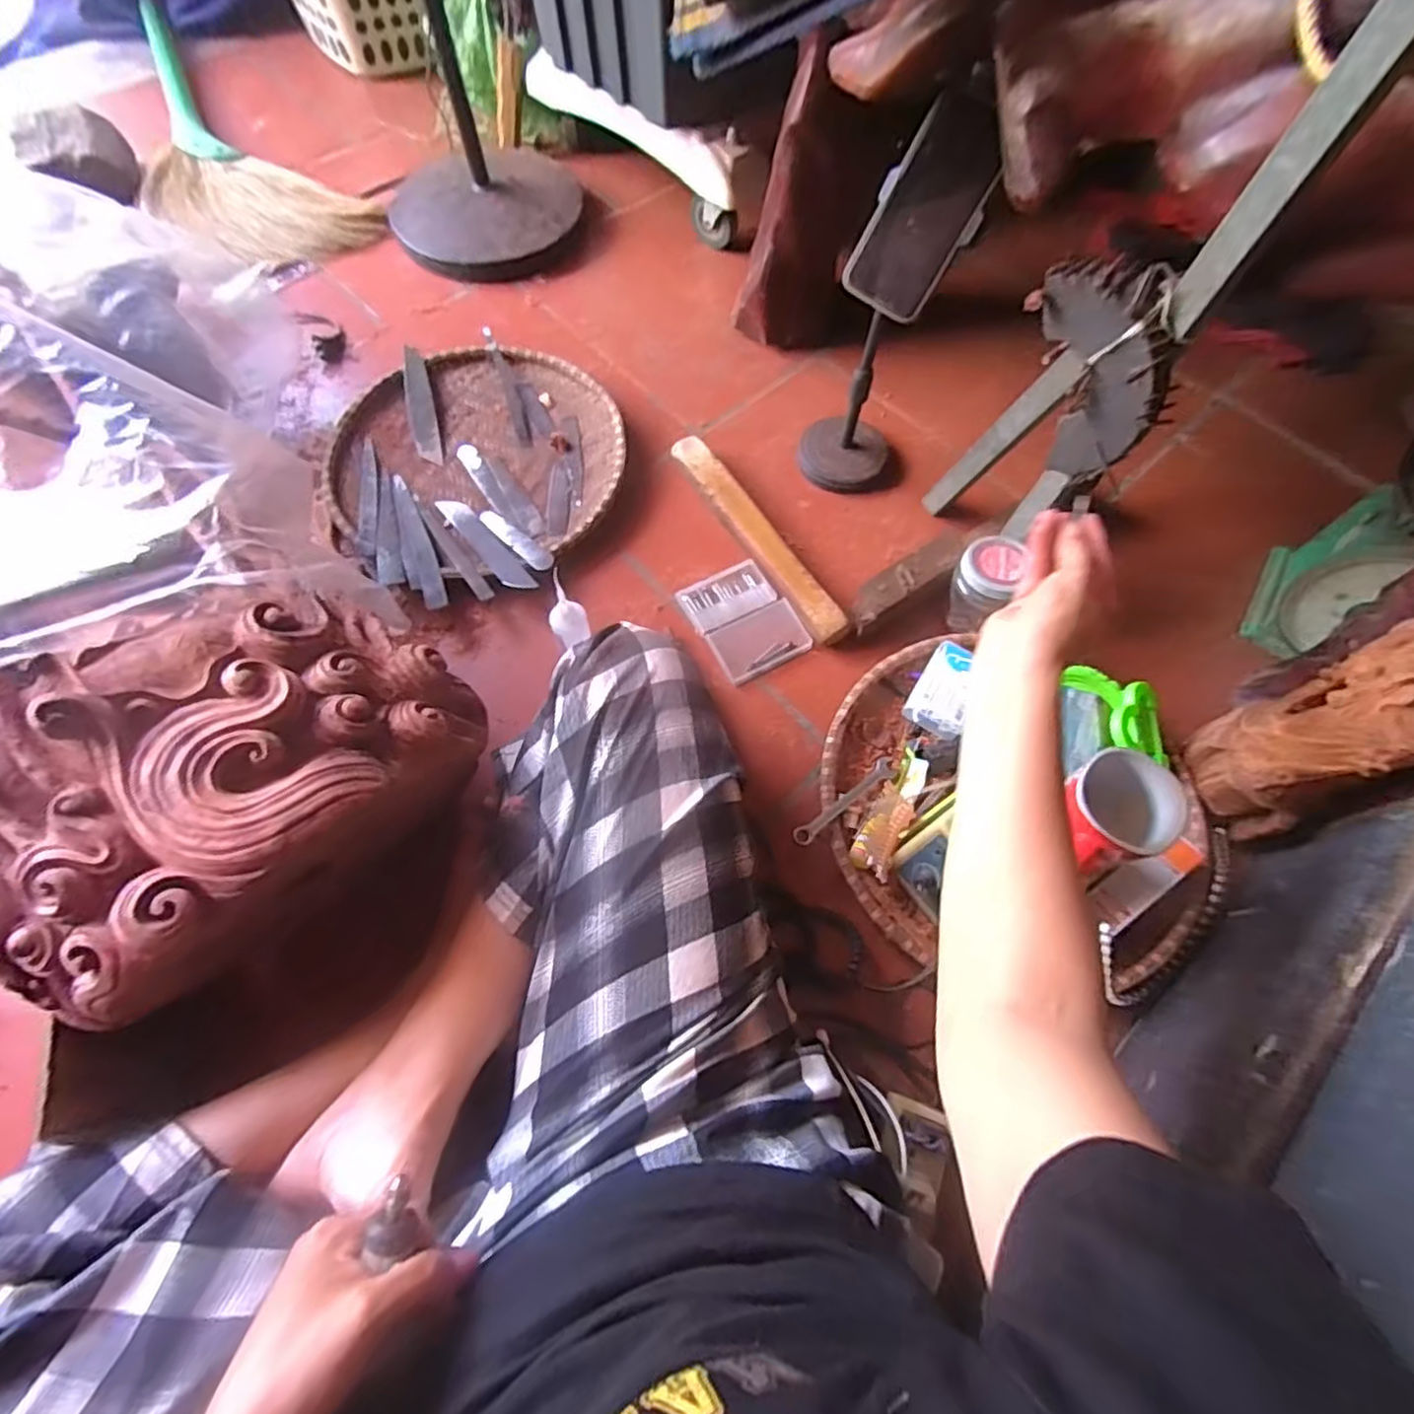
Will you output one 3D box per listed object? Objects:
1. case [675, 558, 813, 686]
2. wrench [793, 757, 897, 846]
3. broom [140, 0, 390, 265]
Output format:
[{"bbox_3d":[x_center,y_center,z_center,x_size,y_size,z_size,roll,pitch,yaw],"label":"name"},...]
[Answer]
[{"bbox_3d":[0.039,-0.095,0.726,0.097,0.013,0.127,-27,69,-14],"label":"case"},{"bbox_3d":[0.130,0.087,0.631,0.132,0.012,0.020,-32,70,-30],"label":"wrench"},{"bbox_3d":[-0.782,-0.875,1.041,0.253,0.041,0.730,-38,72,-18],"label":"broom"}]

